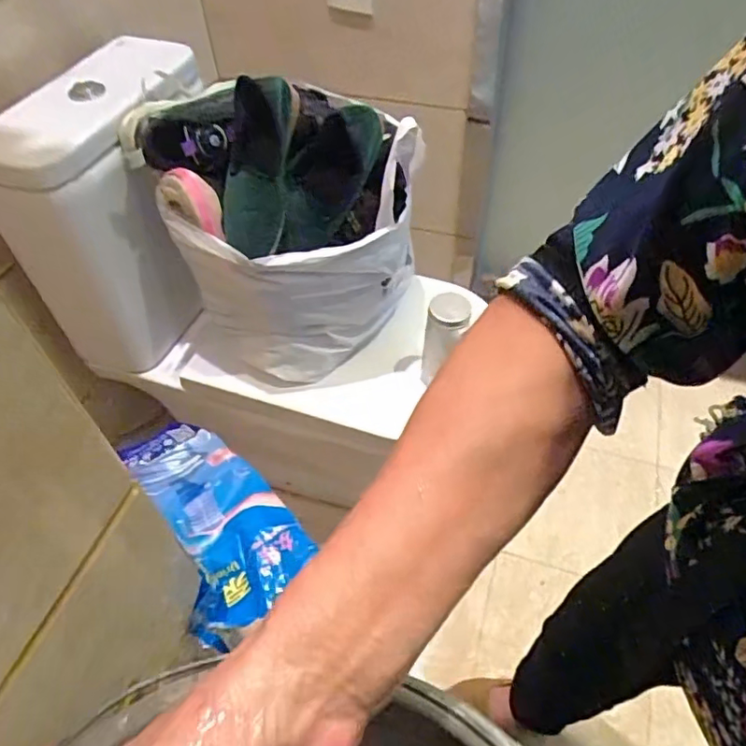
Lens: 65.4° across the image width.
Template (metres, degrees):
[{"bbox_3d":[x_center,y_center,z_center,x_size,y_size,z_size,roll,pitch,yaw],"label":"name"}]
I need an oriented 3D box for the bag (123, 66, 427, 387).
[{"bbox_3d":[-0.114,-0.203,0.823,0.328,0.356,0.239,-13,51,-7],"label":"bag"}]

